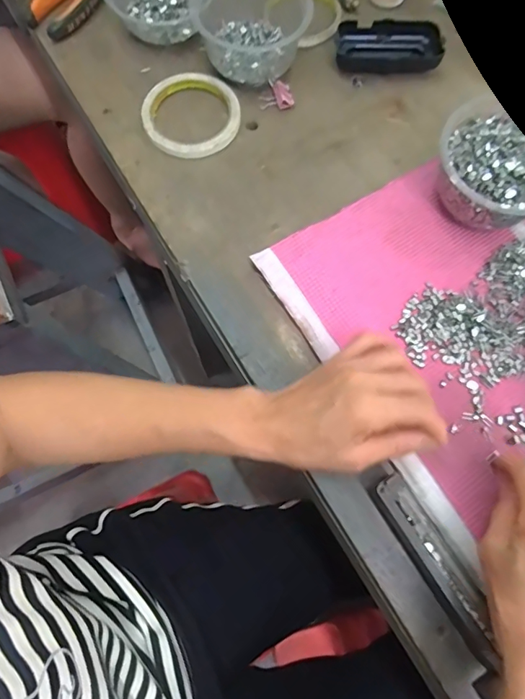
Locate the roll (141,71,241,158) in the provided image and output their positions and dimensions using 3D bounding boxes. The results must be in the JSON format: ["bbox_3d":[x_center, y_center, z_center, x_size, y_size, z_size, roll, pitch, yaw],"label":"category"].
[{"bbox_3d":[-0.071,-0.239,0.469,0.097,0.008,0.097,0,72,-1],"label":"roll"}]

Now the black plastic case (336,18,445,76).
[{"bbox_3d":[0.135,-0.325,0.501,0.107,0.026,0.048,4,72,0],"label":"black plastic case"}]

